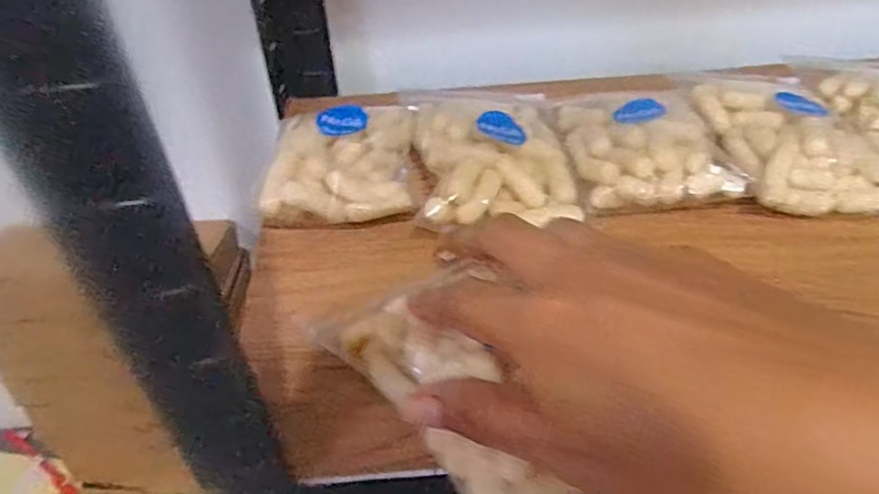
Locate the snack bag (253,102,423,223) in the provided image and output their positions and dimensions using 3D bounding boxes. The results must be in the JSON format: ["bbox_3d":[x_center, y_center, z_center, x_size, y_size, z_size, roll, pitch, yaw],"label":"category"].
[{"bbox_3d":[-0.053,-0.048,0.352,0.079,0.029,0.089,-4,42,-1],"label":"snack bag"}]

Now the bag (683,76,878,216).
[{"bbox_3d":[0.201,-0.063,0.361,0.087,0.029,0.107,-2,42,2],"label":"bag"}]

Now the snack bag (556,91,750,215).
[{"bbox_3d":[0.114,-0.064,0.362,0.080,0.026,0.110,-3,42,0],"label":"snack bag"}]

